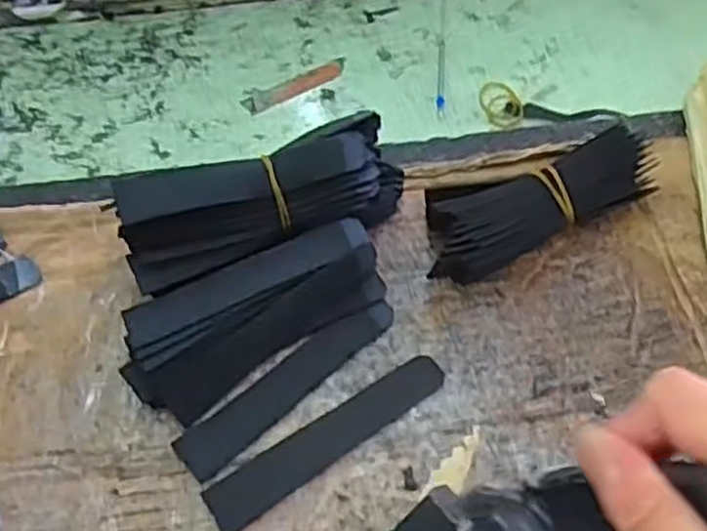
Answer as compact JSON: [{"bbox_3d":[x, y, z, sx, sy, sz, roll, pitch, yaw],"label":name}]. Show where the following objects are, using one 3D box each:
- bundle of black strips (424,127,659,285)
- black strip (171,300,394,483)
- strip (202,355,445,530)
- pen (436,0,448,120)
[{"bbox_3d":[0.095,-0.034,0.387,0.138,0.033,0.049,-25,62,-15],"label":"bundle of black strips"},{"bbox_3d":[-0.028,0.052,0.345,0.115,0.004,0.022,-37,66,-21],"label":"black strip"},{"bbox_3d":[-0.010,0.075,0.332,0.117,0.005,0.022,-31,64,-18],"label":"strip"},{"bbox_3d":[0.061,-0.144,0.513,0.006,0.011,0.118,5,59,3],"label":"pen"}]

